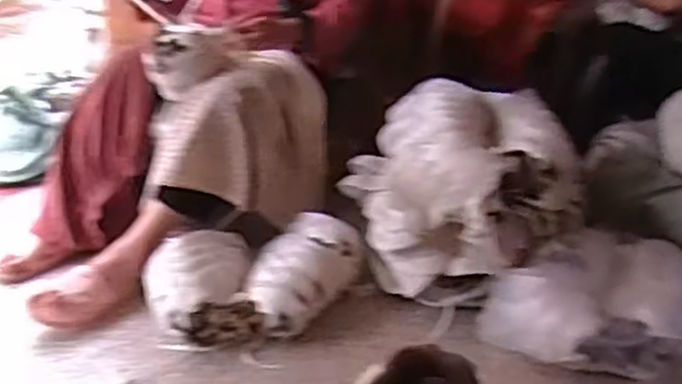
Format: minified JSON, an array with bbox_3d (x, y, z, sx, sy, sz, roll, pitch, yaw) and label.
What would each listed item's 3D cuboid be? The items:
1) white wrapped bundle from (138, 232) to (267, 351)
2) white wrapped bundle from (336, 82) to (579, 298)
[{"bbox_3d":[-0.259,0.168,1.348,0.201,0.156,0.222,-3,25,-14],"label":"white wrapped bundle"},{"bbox_3d":[0.240,-0.001,1.419,0.385,0.327,0.325,-3,25,-15],"label":"white wrapped bundle"}]

